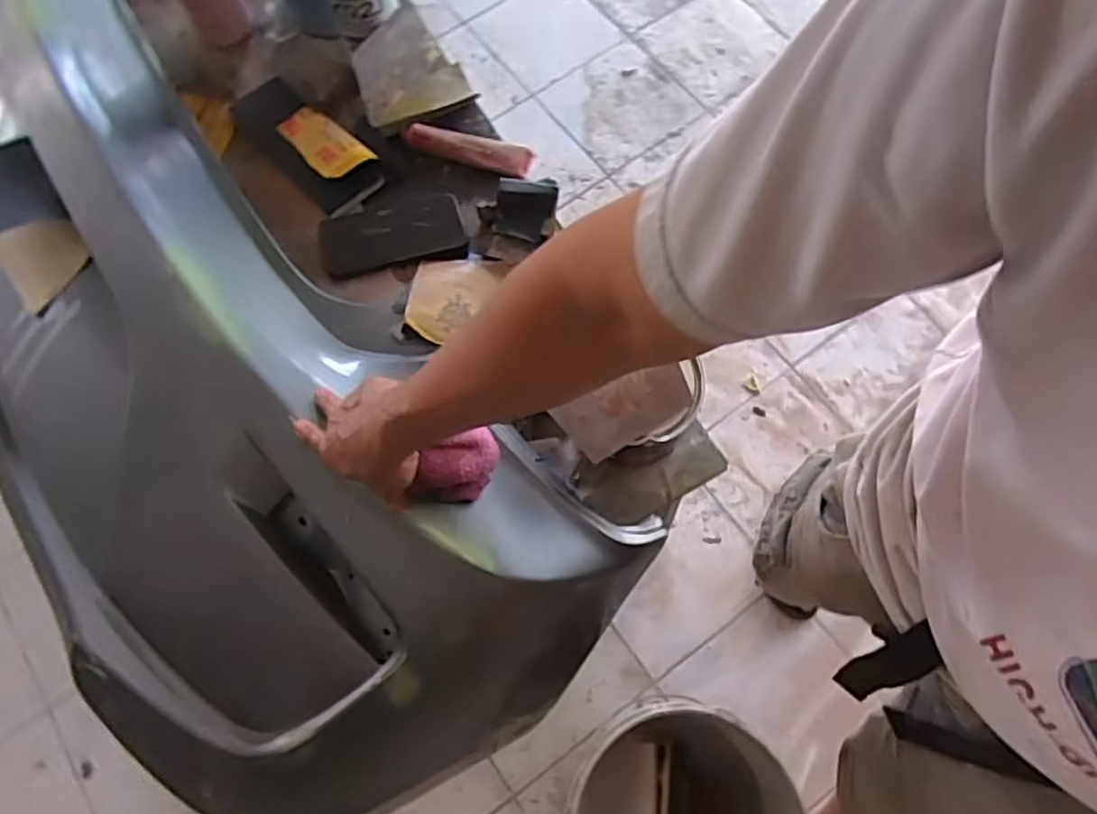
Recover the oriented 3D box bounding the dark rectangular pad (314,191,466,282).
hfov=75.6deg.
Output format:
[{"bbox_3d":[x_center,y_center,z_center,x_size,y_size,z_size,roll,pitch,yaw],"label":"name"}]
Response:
[{"bbox_3d":[-0.190,-0.210,0.855,0.170,0.011,0.080,-16,69,-3],"label":"dark rectangular pad"}]

